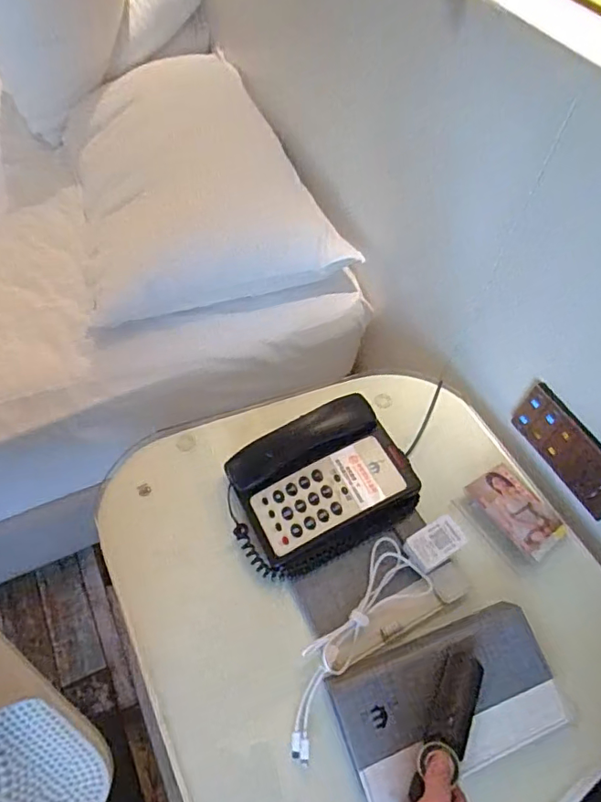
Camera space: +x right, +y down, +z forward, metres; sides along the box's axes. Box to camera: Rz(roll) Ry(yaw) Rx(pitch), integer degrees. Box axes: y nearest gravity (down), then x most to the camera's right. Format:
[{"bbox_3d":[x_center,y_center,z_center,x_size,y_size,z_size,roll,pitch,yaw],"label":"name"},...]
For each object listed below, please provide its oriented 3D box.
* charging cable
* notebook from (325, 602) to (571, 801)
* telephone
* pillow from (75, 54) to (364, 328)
[{"bbox_3d":[0.058,0.267,0.583,0.076,0.037,0.240,33,57,18],"label":"charging cable"},{"bbox_3d":[0.154,0.308,0.545,0.226,0.030,0.128,-15,56,-16],"label":"notebook"},{"bbox_3d":[0.025,0.103,0.660,0.219,0.069,0.168,-21,58,-20],"label":"telephone"},{"bbox_3d":[-0.229,-0.455,1.077,0.444,0.173,0.672,-13,56,-15],"label":"pillow"}]

